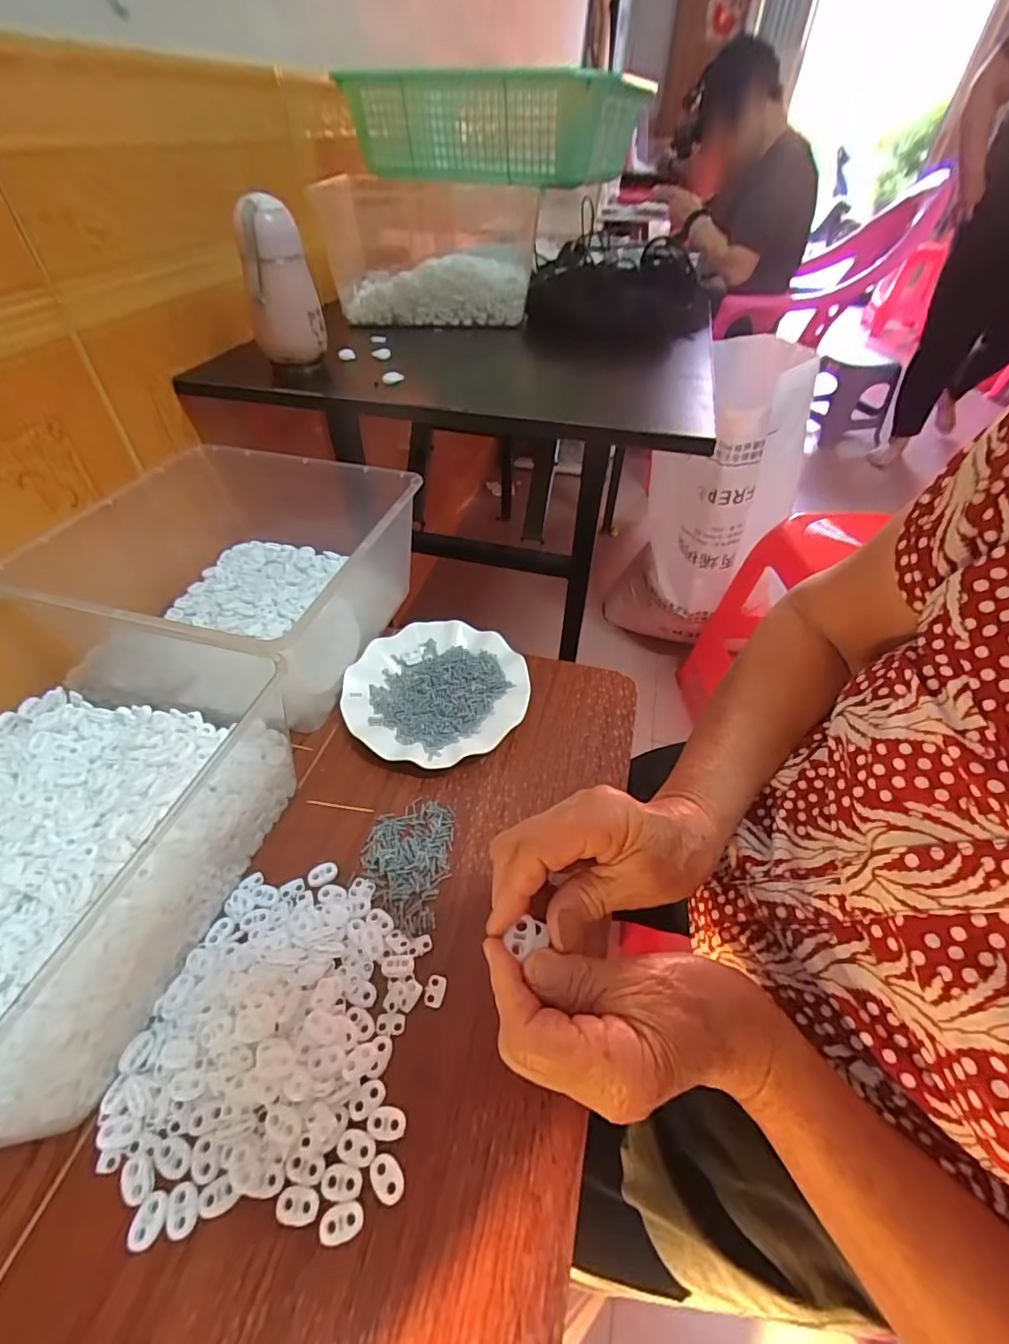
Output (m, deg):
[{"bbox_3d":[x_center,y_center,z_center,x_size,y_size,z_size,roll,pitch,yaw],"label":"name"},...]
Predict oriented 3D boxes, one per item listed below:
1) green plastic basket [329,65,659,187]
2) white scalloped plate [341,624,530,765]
[{"bbox_3d":[-0.028,-0.760,0.736,0.395,0.103,0.243,27,51,22],"label":"green plastic basket"},{"bbox_3d":[-0.070,0.017,0.536,0.180,0.019,0.177,1,46,-1],"label":"white scalloped plate"}]

